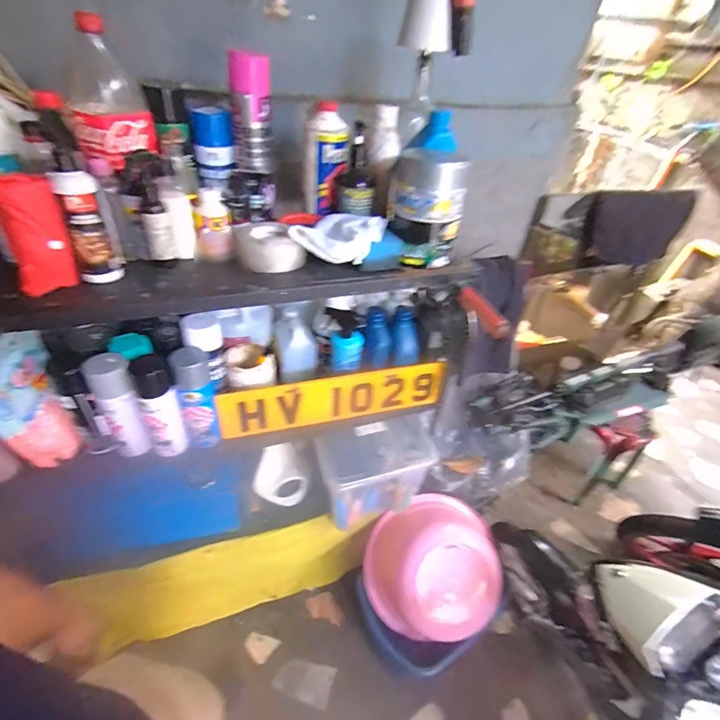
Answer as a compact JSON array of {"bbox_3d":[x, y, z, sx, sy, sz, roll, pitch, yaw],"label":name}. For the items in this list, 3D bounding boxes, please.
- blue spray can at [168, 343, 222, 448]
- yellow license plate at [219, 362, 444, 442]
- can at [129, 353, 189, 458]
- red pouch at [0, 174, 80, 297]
[{"bbox_3d":[-0.312,0.073,0.747,0.058,0.211,0.075,-11,44,-20],"label":"blue spray can"},{"bbox_3d":[-0.041,0.089,0.850,0.500,0.126,0.011,-8,34,-16],"label":"yellow license plate"},{"bbox_3d":[-0.369,0.088,0.718,0.061,0.215,0.070,-20,48,-28],"label":"can"},{"bbox_3d":[-0.426,-0.160,0.507,0.033,0.141,0.071,34,48,27],"label":"red pouch"}]

